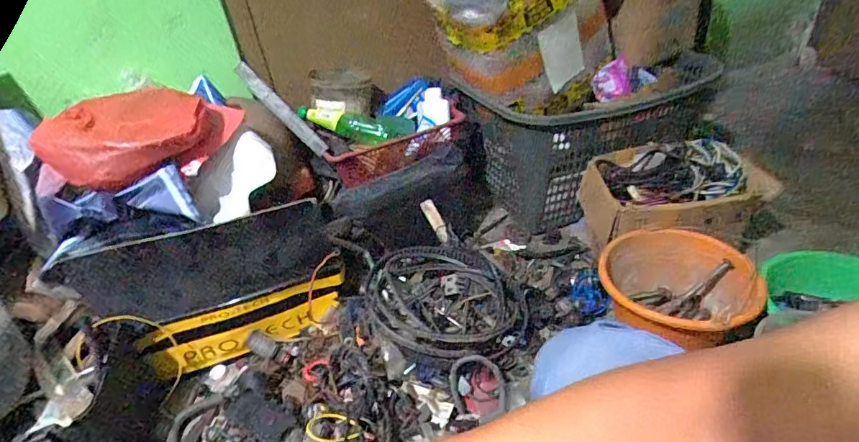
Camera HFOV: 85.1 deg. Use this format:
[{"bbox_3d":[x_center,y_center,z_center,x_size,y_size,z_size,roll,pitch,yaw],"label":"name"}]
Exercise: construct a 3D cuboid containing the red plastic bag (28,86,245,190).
[{"bbox_3d":[-0.468,-0.147,0.770,0.230,0.093,0.224,1,37,11],"label":"red plastic bag"}]

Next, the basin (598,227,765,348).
[{"bbox_3d":[0.451,0.141,0.863,0.242,0.148,0.251,-5,36,4],"label":"basin"}]

